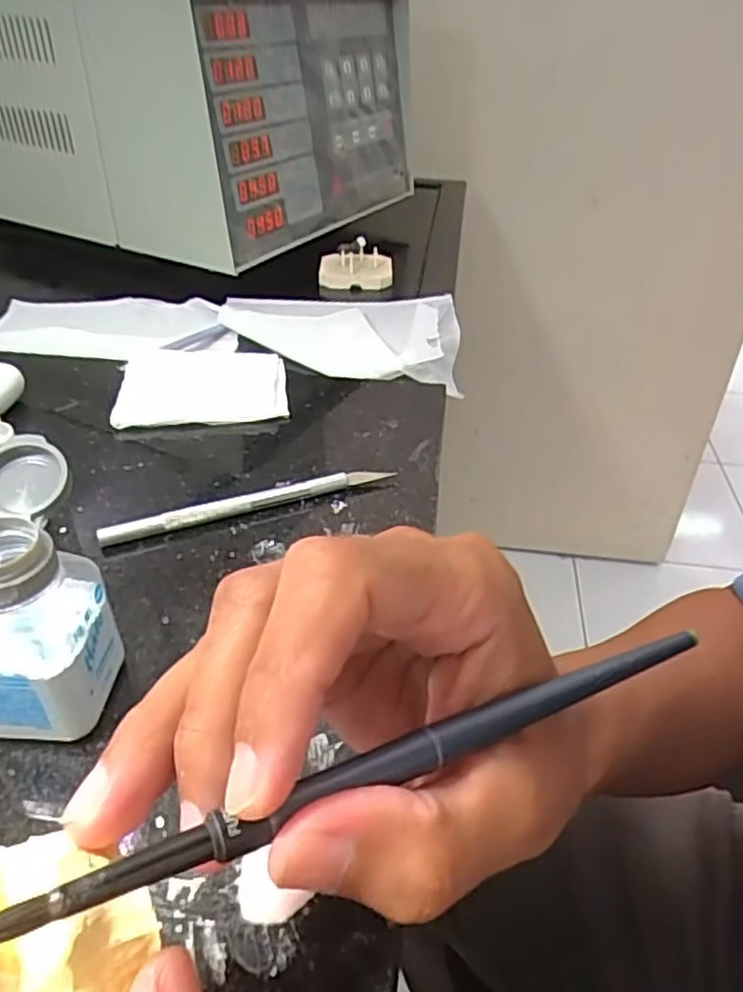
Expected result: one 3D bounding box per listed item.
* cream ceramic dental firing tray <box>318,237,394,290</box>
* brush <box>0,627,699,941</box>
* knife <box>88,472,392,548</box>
[{"bbox_3d":[-0.014,-0.217,0.642,0.066,0.028,0.055,2,37,1],"label":"cream ceramic dental firing tray"},{"bbox_3d":[0.008,0.053,0.139,0.160,0.007,0.008,-10,38,-28],"label":"brush"},{"bbox_3d":[-0.056,0.002,0.322,0.135,0.009,0.008,-13,39,-19],"label":"knife"}]

